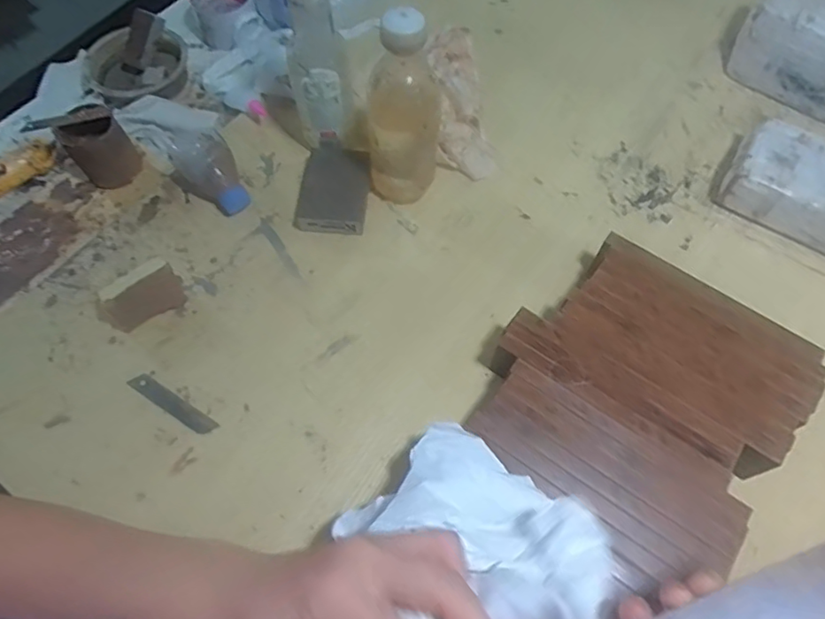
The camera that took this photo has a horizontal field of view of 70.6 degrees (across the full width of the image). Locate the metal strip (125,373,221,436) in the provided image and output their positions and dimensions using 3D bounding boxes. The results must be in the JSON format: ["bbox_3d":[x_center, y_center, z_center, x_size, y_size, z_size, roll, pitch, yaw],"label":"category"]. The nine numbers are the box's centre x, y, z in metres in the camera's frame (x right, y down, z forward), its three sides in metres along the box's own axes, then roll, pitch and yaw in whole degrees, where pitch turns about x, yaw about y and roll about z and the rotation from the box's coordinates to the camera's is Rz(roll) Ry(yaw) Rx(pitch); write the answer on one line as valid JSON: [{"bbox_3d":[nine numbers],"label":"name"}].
[{"bbox_3d":[-0.228,0.091,0.555,0.097,0.004,0.018,30,67,14],"label":"metal strip"}]

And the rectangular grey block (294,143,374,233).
[{"bbox_3d":[-0.088,-0.134,0.659,0.080,0.020,0.105,5,63,3],"label":"rectangular grey block"}]

